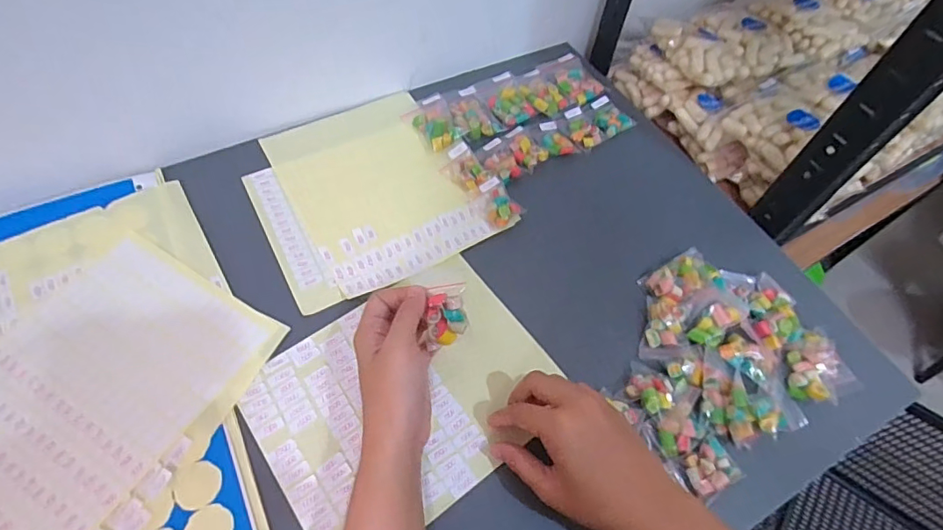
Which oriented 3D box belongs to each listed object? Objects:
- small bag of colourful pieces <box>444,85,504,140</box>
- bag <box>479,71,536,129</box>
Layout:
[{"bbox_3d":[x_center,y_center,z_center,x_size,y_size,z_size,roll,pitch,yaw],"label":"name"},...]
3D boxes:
[{"bbox_3d":[-0.002,-0.161,0.523,0.042,0.012,0.076,-19,62,-14],"label":"small bag of colourful pieces"},{"bbox_3d":[0.039,-0.178,0.530,0.045,0.012,0.071,-14,61,-12],"label":"bag"}]

